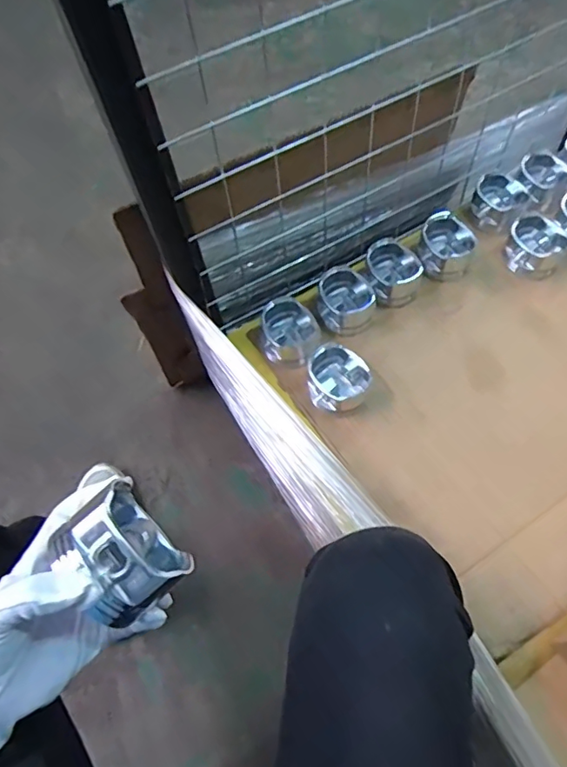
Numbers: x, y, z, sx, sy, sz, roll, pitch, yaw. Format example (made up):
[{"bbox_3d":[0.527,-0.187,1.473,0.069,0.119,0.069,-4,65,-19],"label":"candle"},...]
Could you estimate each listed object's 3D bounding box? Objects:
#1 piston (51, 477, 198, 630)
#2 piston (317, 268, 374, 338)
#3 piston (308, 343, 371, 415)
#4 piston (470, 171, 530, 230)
[{"bbox_3d":[-0.100,0.109,0.333,0.054,0.063,0.070,-42,68,-16],"label":"piston"},{"bbox_3d":[0.082,-0.106,0.700,0.073,0.055,0.072,-2,63,3],"label":"piston"},{"bbox_3d":[0.066,-0.001,0.649,0.072,0.057,0.073,-2,63,3],"label":"piston"},{"bbox_3d":[0.309,-0.262,0.764,0.064,0.047,0.065,-2,63,3],"label":"piston"}]

